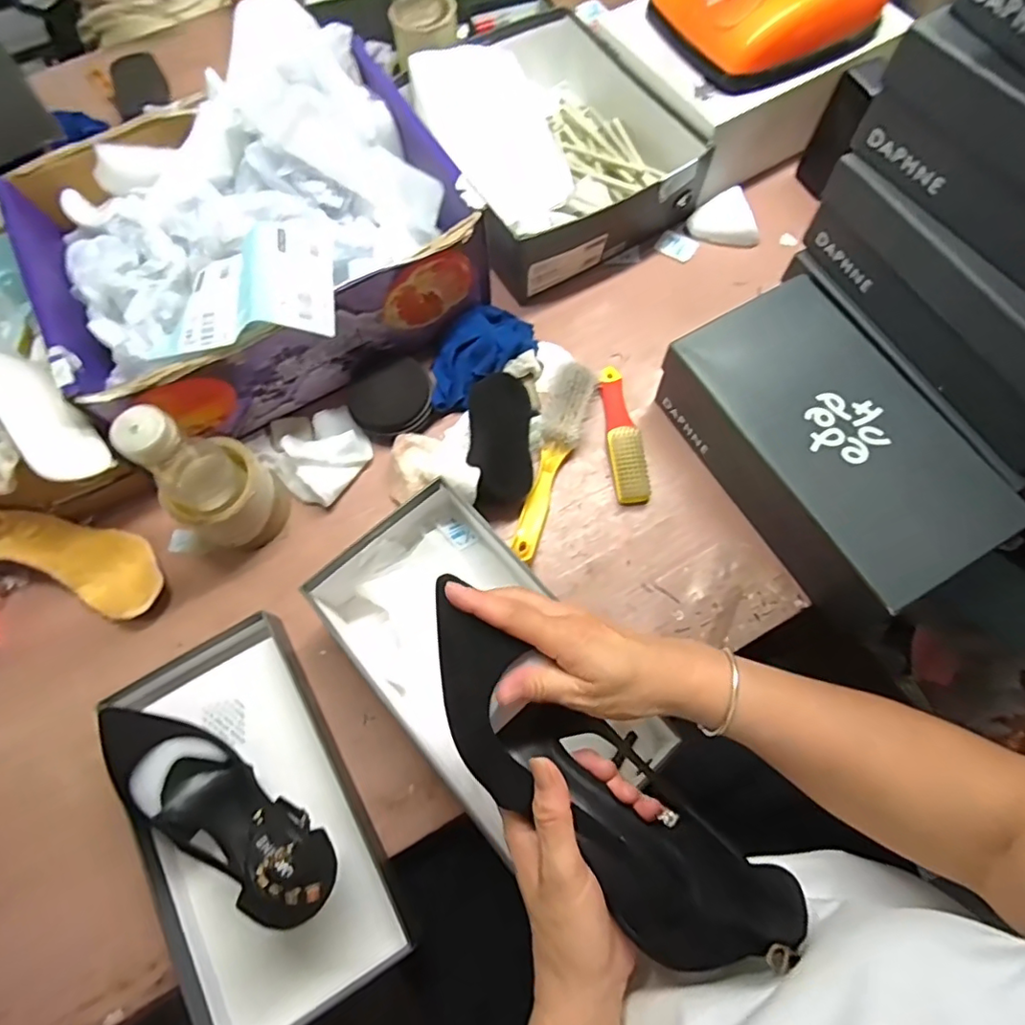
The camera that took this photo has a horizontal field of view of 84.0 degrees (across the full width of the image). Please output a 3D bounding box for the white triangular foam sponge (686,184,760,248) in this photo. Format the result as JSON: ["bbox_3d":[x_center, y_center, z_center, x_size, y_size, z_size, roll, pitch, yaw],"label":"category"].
[{"bbox_3d":[0.252,-0.346,0.680,0.067,0.032,0.064,-22,71,-6],"label":"white triangular foam sponge"}]

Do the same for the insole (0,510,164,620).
[{"bbox_3d":[-0.432,0.038,0.550,0.174,0.076,0.075,18,72,8],"label":"insole"}]

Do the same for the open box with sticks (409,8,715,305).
[{"bbox_3d":[0.023,-0.441,0.681,0.284,0.101,0.327,-29,72,-8],"label":"open box with sticks"}]

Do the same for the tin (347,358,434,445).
[{"bbox_3d":[-0.130,-0.118,0.609,0.087,0.019,0.078,-19,88,9],"label":"tin"}]

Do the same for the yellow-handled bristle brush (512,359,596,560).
[{"bbox_3d":[0.042,-0.054,0.587,0.047,0.036,0.213,13,71,6],"label":"yellow-handled bristle brush"}]

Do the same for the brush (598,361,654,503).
[{"bbox_3d":[0.116,-0.087,0.599,0.032,0.027,0.154,-6,70,0],"label":"brush"}]

